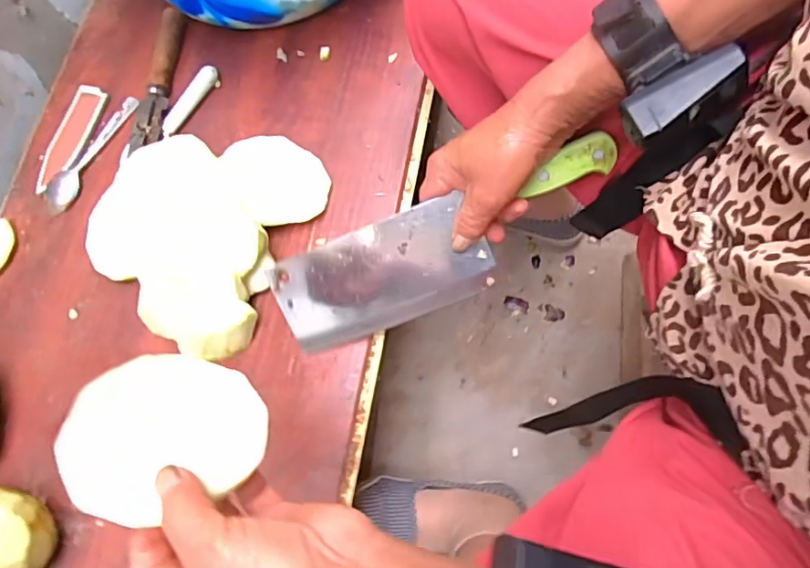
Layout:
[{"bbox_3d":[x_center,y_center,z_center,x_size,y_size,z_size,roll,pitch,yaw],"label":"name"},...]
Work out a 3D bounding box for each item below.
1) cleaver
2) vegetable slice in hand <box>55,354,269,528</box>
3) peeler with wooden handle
[{"bbox_3d":[0.029,-0.035,0.440,0.284,0.021,0.087,-27,103,9],"label":"cleaver"},{"bbox_3d":[-0.124,0.073,0.285,0.095,0.004,0.086,-15,54,-30],"label":"vegetable slice in hand"},{"bbox_3d":[-0.250,-0.206,0.556,0.032,0.018,0.158,3,73,3],"label":"peeler with wooden handle"}]

